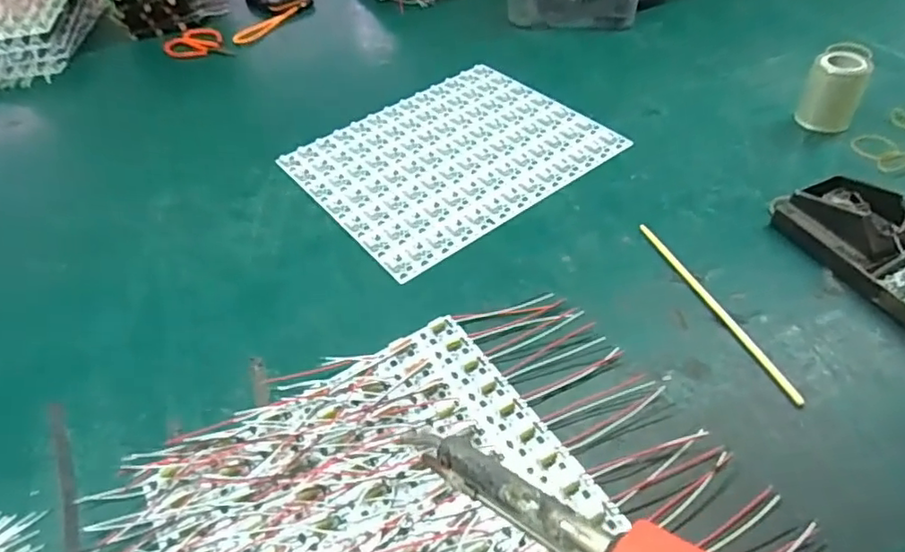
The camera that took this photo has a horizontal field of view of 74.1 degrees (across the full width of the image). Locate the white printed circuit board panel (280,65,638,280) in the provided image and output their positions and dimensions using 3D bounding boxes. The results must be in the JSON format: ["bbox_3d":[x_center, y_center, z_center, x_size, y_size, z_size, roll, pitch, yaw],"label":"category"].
[{"bbox_3d":[-0.006,-0.130,0.628,0.283,0.004,0.239,-33,51,-22],"label":"white printed circuit board panel"}]

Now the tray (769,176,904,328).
[{"bbox_3d":[0.337,-0.023,0.460,0.081,0.038,0.165,-21,48,-12],"label":"tray"}]

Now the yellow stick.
[{"bbox_3d":[0.198,0.020,0.458,0.007,0.005,0.190,-18,47,-9],"label":"yellow stick"}]

